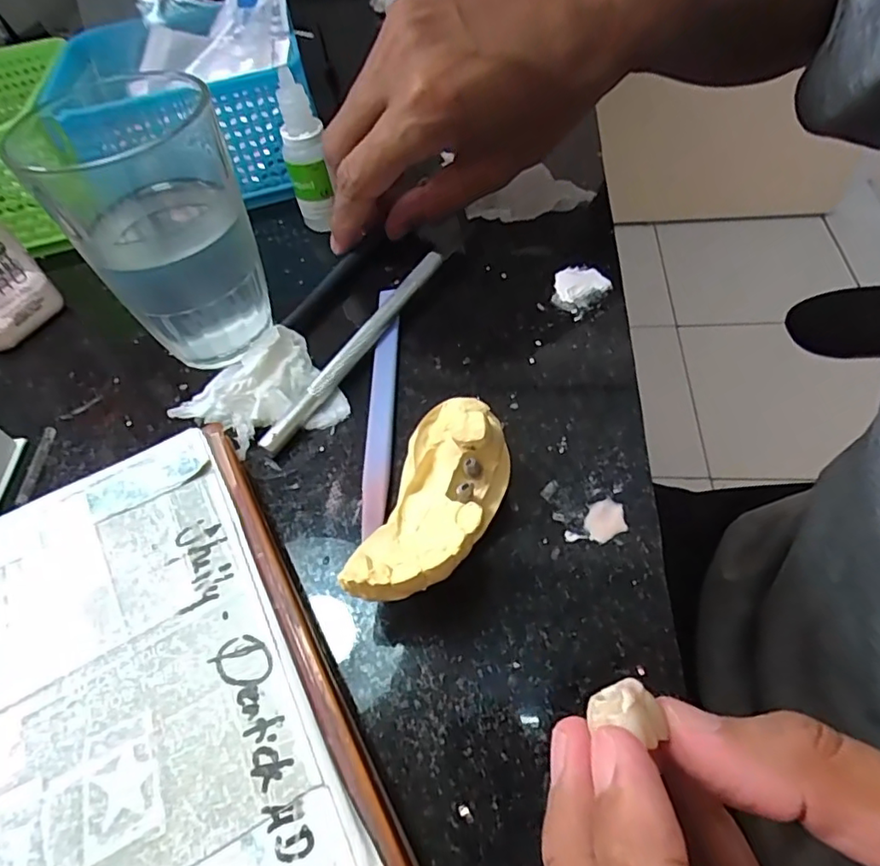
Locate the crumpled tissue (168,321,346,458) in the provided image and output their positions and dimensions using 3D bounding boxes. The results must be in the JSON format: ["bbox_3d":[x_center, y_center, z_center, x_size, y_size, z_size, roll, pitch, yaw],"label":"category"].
[{"bbox_3d":[-0.070,-0.016,0.221,0.055,0.015,0.049,-31,54,-16],"label":"crumpled tissue"}]

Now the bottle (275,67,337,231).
[{"bbox_3d":[-0.064,-0.130,0.277,0.018,0.069,0.018,-19,52,-7],"label":"bottle"}]

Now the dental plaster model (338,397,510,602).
[{"bbox_3d":[-0.001,0.021,0.175,0.032,0.035,0.068,14,56,18],"label":"dental plaster model"}]

